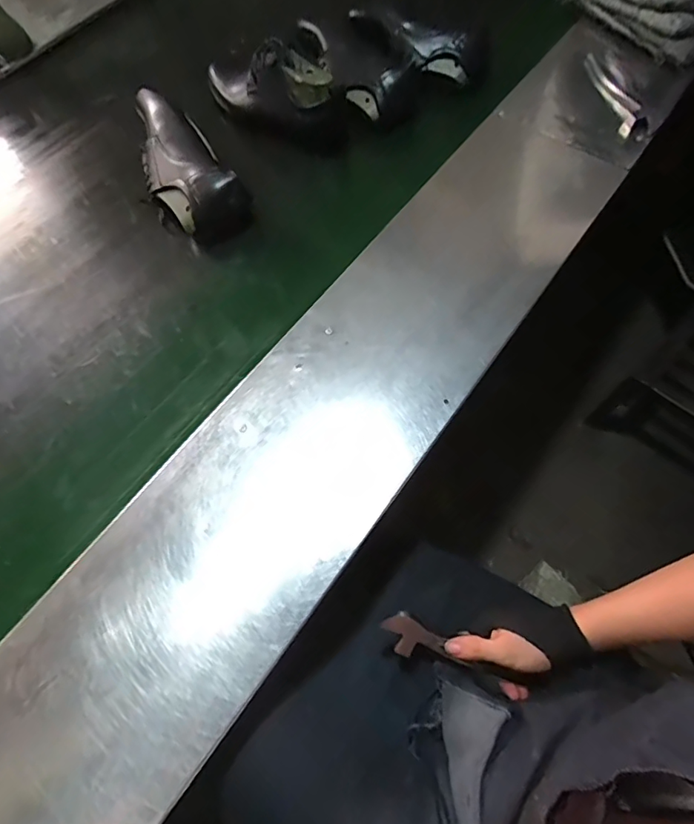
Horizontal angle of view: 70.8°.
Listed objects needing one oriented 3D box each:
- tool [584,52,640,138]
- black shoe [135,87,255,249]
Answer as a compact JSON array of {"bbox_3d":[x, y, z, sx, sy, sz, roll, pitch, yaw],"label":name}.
[{"bbox_3d":[0.419,-0.497,0.763,0.038,0.029,0.169,-12,66,-3],"label":"tool"},{"bbox_3d":[-0.245,-0.354,0.713,0.112,0.078,0.257,-34,69,-12],"label":"black shoe"}]

